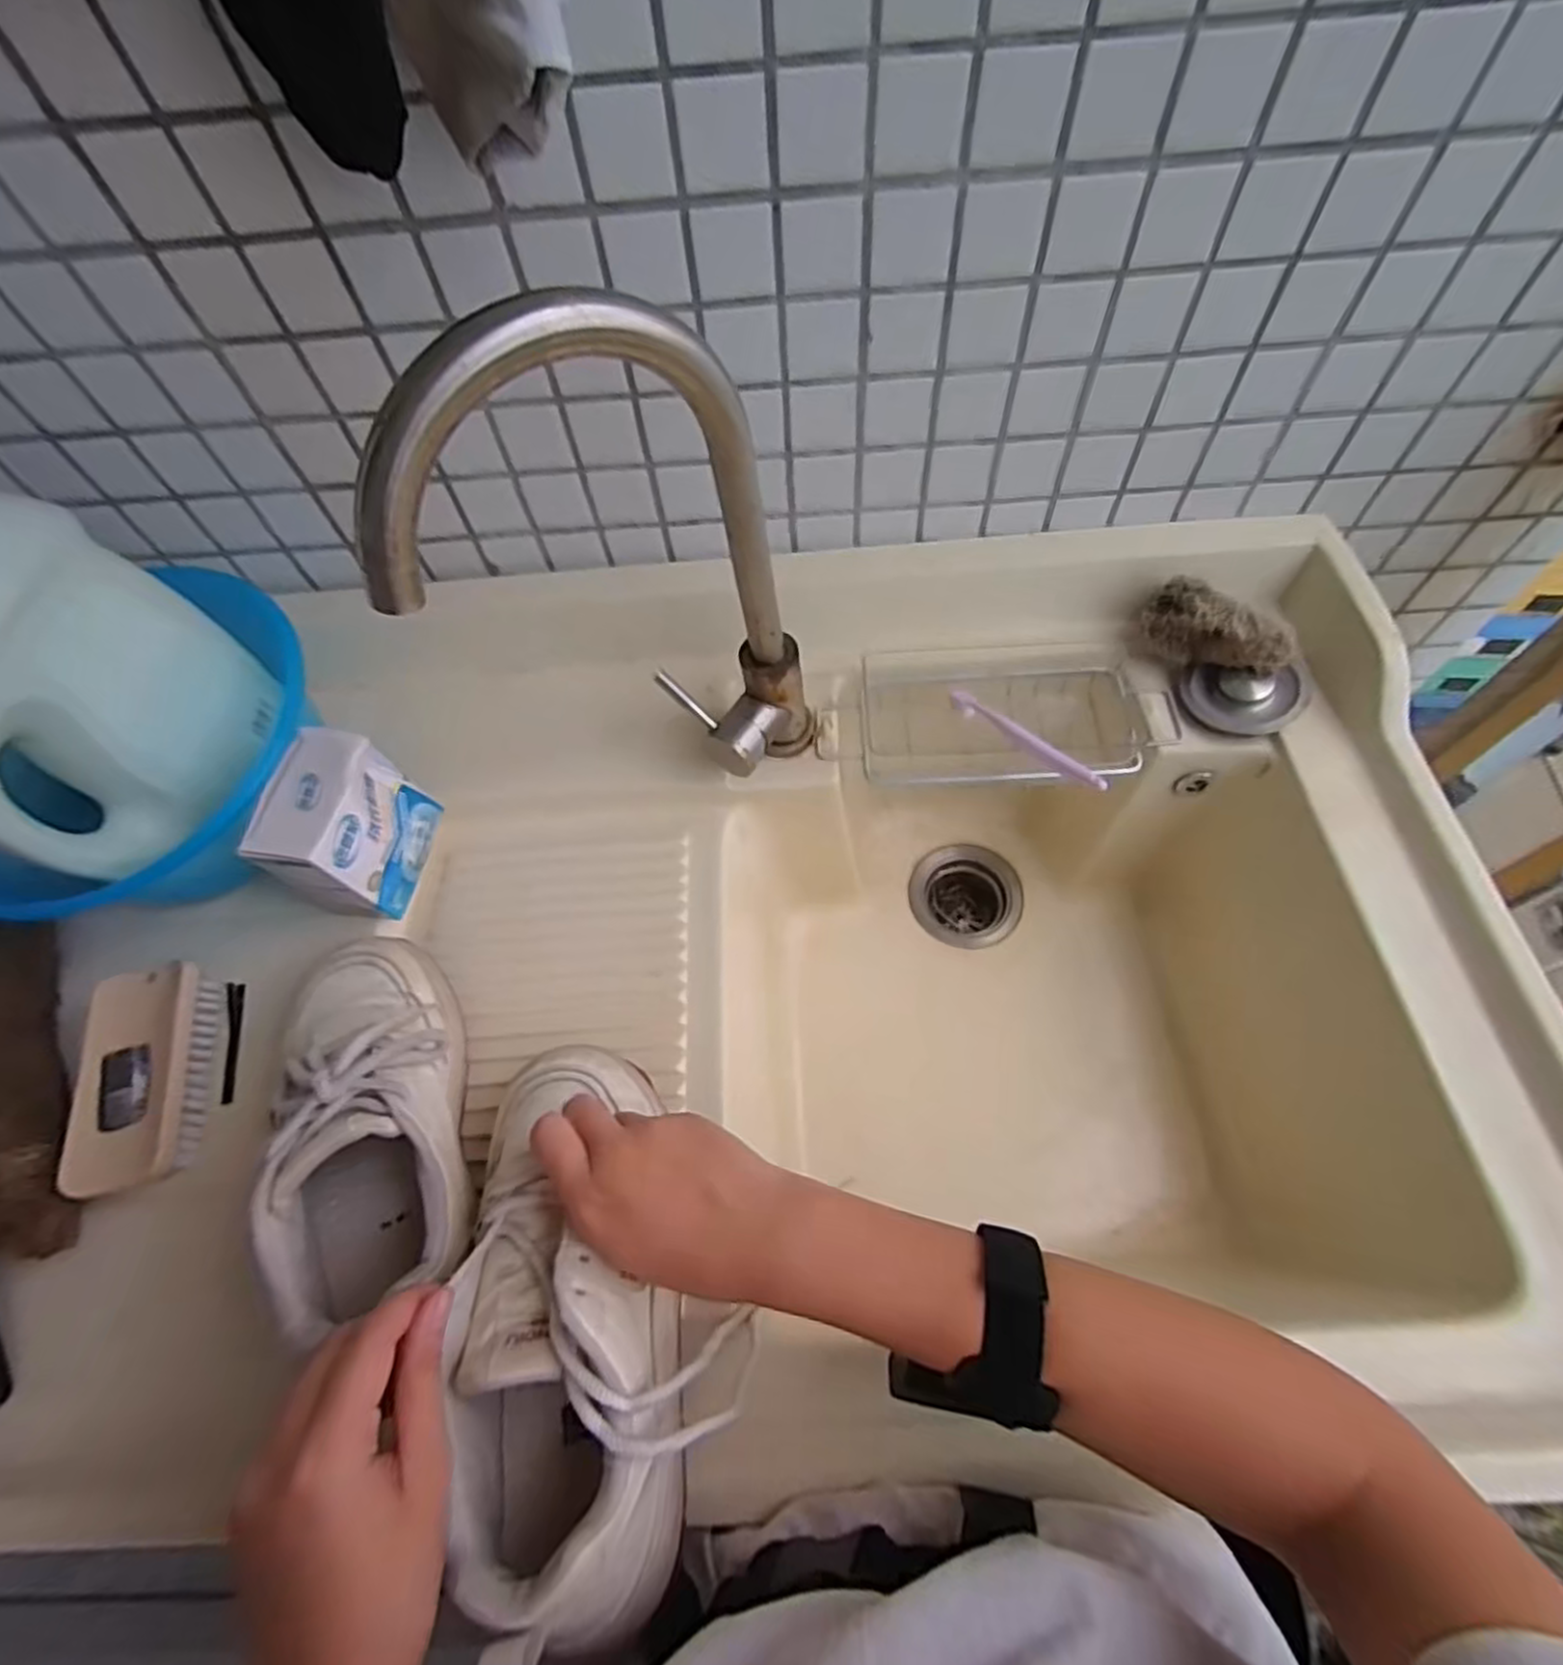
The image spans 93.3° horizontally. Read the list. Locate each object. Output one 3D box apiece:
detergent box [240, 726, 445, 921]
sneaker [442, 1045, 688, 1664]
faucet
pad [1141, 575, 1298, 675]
[{"bbox_3d":[-0.287,0.000,0.488,0.056,0.095,0.106,7,64,6],"label":"detergent box"},{"bbox_3d":[-0.102,0.213,0.347,0.084,0.091,0.233,-12,47,-3],"label":"sneaker"},{"bbox_3d":[-0.080,-0.116,0.411,0.200,0.325,0.055,-20,65,-7],"label":"faucet"},{"bbox_3d":[0.320,-0.148,0.543,0.101,0.040,0.043,29,68,16],"label":"pad"}]

